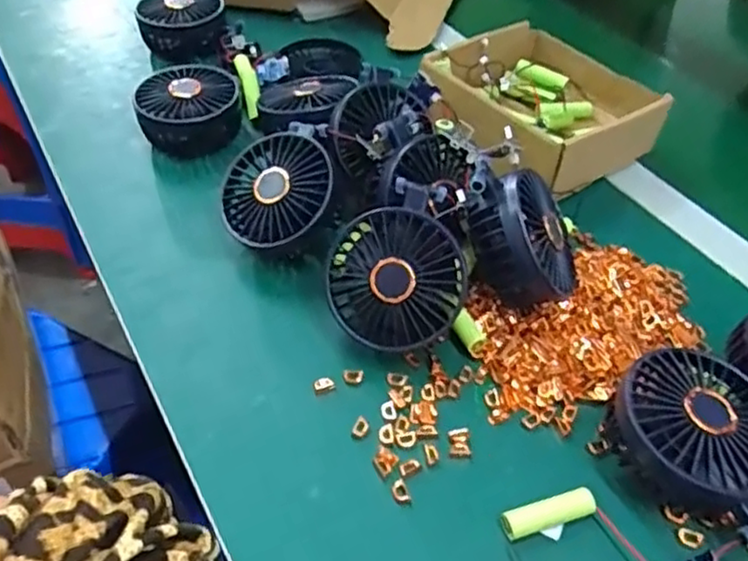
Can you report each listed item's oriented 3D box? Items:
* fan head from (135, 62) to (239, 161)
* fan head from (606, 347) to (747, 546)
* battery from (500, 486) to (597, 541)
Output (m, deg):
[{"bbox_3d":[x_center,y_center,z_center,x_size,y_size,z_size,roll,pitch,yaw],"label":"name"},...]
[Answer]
[{"bbox_3d":[-0.158,-0.146,0.594,0.086,0.050,0.086,-11,47,-12],"label":"fan head"},{"bbox_3d":[0.179,0.088,0.368,0.080,0.047,0.097,-22,51,-22],"label":"fan head"},{"bbox_3d":[0.093,0.125,0.368,0.052,0.014,0.014,-11,47,-13],"label":"battery"}]

